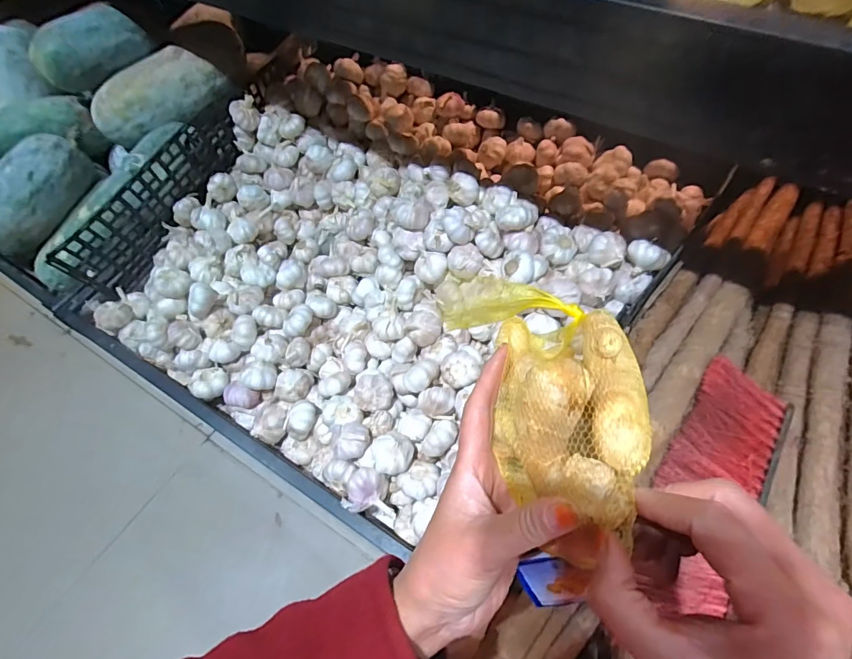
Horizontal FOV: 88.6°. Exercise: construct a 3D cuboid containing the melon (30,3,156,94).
[{"bbox_3d":[-0.597,-0.504,0.789,0.120,0.087,0.165,18,59,13],"label":"melon"}]

